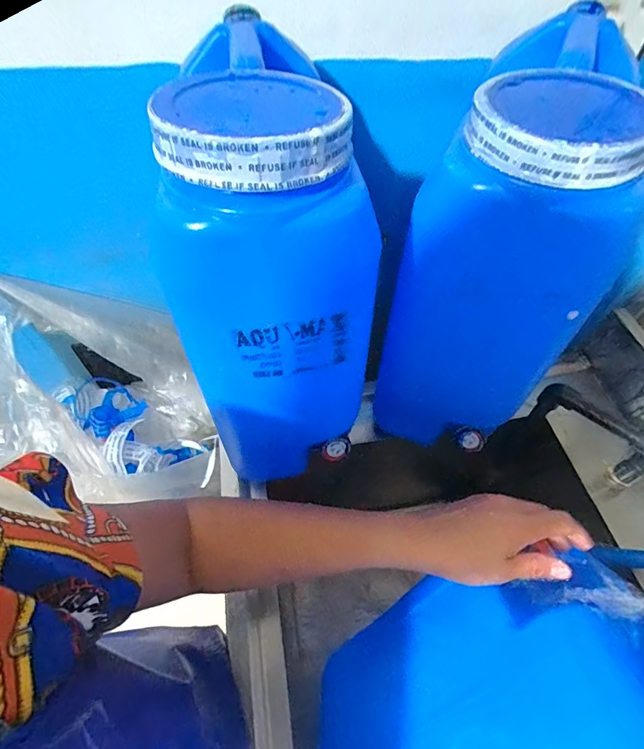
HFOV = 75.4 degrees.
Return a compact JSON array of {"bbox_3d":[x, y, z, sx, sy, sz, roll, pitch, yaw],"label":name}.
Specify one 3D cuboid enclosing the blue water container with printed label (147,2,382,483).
[{"bbox_3d":[-0.052,-0.054,0.376,0.146,0.375,0.190,-22,58,-16],"label":"blue water container with printed label"}]

